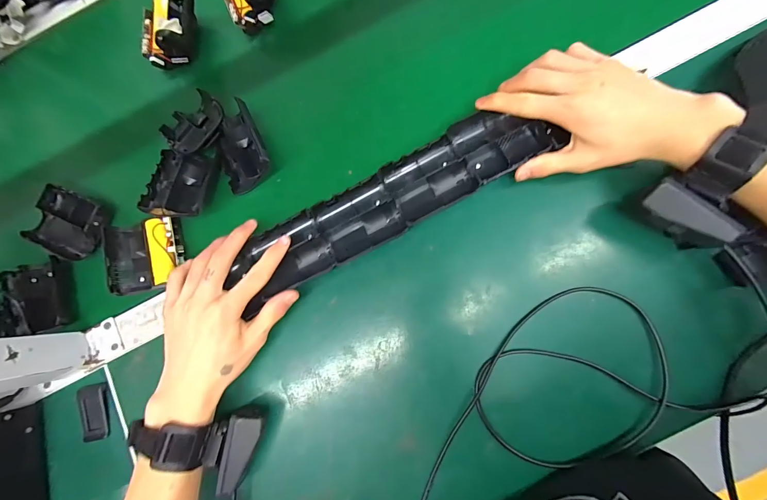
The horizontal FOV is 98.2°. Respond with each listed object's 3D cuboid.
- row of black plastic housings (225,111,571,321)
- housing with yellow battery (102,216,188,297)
[{"bbox_3d":[0.008,-0.051,0.334,0.328,0.027,0.068,-28,82,1],"label":"row of black plastic housings"},{"bbox_3d":[-0.251,0.005,0.349,0.061,0.031,0.074,-18,81,4],"label":"housing with yellow battery"}]

